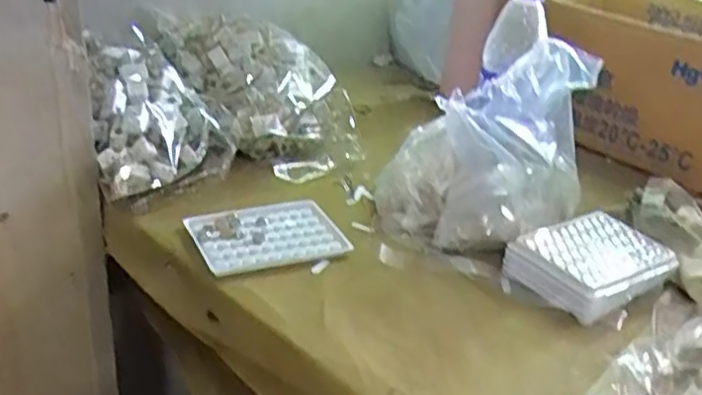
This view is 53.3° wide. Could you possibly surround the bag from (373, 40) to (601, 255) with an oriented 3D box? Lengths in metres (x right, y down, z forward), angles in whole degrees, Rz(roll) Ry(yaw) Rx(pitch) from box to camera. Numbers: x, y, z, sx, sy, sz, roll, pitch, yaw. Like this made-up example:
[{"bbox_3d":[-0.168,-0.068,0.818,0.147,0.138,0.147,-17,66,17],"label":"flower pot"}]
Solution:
[{"bbox_3d":[0.136,-0.051,0.685,0.191,0.173,0.129,6,28,-3],"label":"bag"}]

